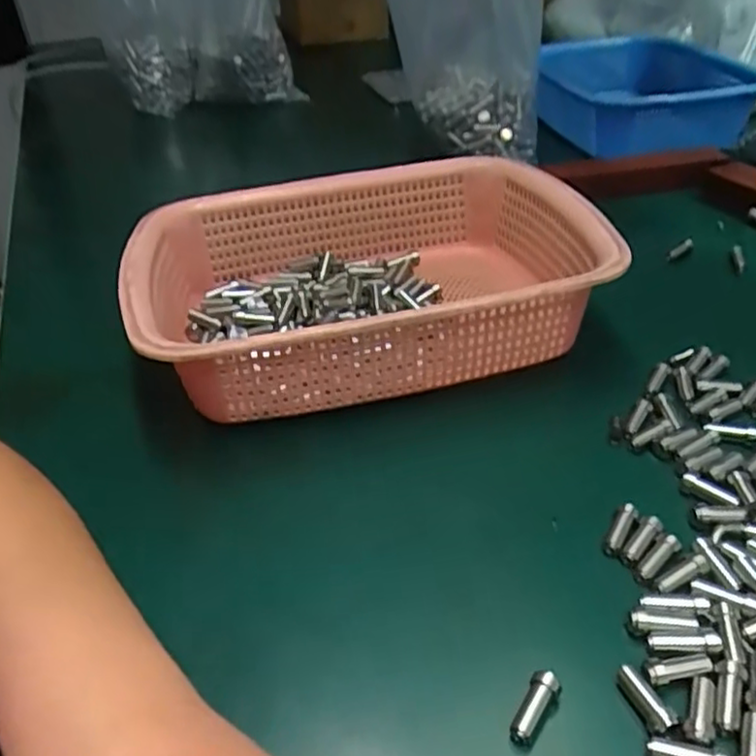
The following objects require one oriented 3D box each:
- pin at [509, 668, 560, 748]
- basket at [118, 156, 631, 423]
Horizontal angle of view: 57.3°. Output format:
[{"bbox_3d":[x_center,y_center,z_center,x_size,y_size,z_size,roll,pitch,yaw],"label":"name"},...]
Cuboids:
[{"bbox_3d":[0.059,0.123,0.259,0.009,0.011,0.027,21,44,33],"label":"pin"},{"bbox_3d":[-0.017,-0.069,0.493,0.306,0.095,0.244,-12,36,-8],"label":"basket"}]

